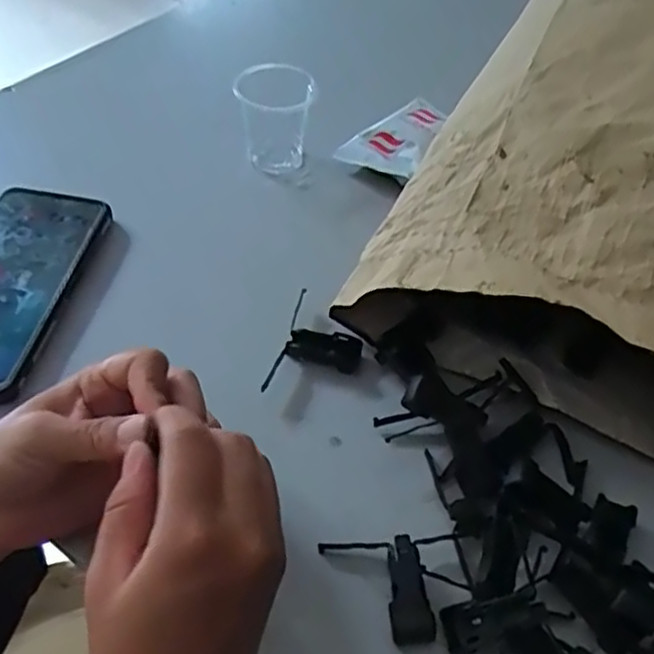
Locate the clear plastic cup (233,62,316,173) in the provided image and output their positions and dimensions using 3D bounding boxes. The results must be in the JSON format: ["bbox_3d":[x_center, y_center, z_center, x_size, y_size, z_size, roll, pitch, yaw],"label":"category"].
[{"bbox_3d":[-0.040,-0.162,0.518,0.055,0.071,0.053,3,51,-3],"label":"clear plastic cup"}]

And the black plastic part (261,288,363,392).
[{"bbox_3d":[-0.005,0.017,0.409,0.047,0.020,0.065,17,51,8],"label":"black plastic part"}]

